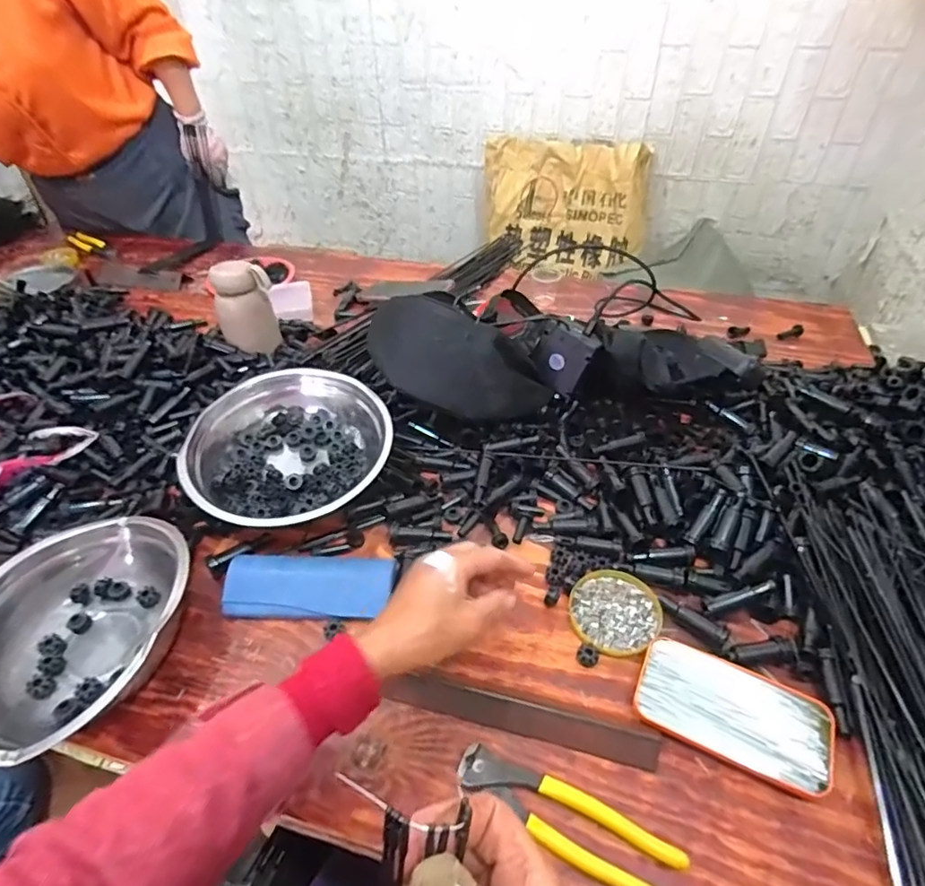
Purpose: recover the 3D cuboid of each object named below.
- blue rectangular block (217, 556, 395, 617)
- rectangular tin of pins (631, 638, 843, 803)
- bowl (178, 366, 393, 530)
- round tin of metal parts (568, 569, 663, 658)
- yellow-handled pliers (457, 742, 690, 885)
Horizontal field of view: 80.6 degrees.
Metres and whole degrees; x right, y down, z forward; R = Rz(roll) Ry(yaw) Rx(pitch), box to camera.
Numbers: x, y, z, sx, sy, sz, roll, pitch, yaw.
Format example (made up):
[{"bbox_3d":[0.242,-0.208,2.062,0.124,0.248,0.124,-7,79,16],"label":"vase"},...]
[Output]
[{"bbox_3d":[-0.147,0.134,0.531,0.156,0.019,0.066,0,43,1],"label":"blue rectangular block"},{"bbox_3d":[0.219,0.218,0.444,0.144,0.018,0.078,17,46,18],"label":"rectangular tin of pins"},{"bbox_3d":[-0.190,0.008,0.615,0.210,0.094,0.193,-1,43,1],"label":"bowl"},{"bbox_3d":[0.142,0.160,0.516,0.081,0.010,0.085,-1,43,1],"label":"round tin of metal parts"},{"bbox_3d":[0.074,0.274,0.397,0.163,0.016,0.043,20,47,21],"label":"yellow-handled pliers"}]

